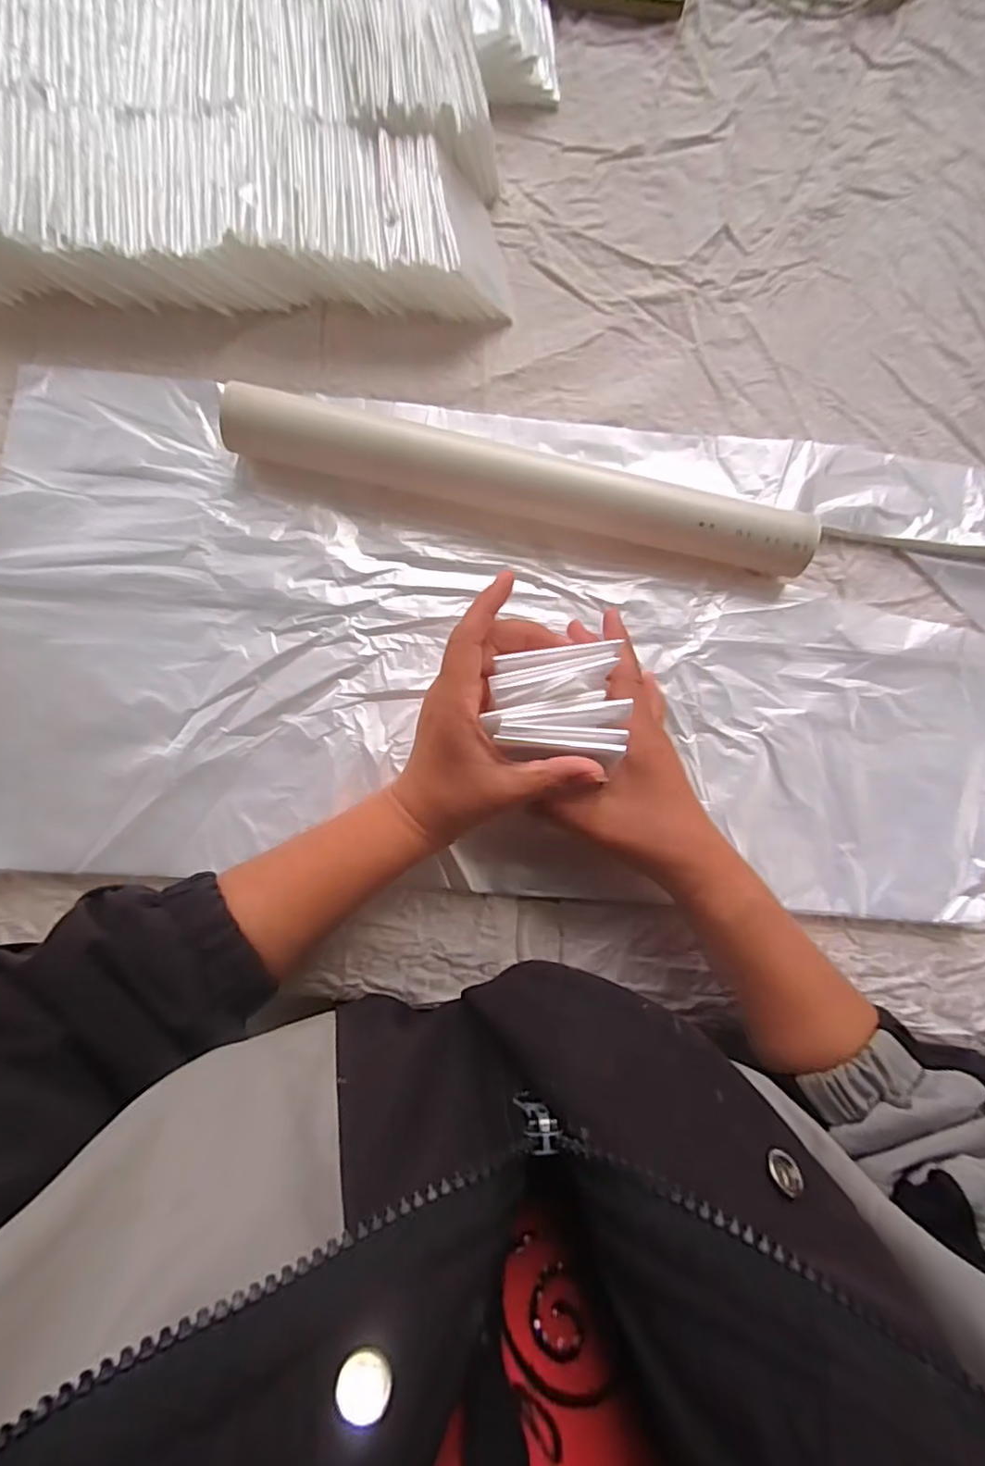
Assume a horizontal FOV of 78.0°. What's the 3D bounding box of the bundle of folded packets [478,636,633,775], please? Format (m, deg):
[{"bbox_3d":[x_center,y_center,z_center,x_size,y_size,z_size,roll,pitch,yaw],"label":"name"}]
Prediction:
[{"bbox_3d":[0.032,-0.015,0.309,0.065,0.026,0.056,5,83,-3],"label":"bundle of folded packets"}]

